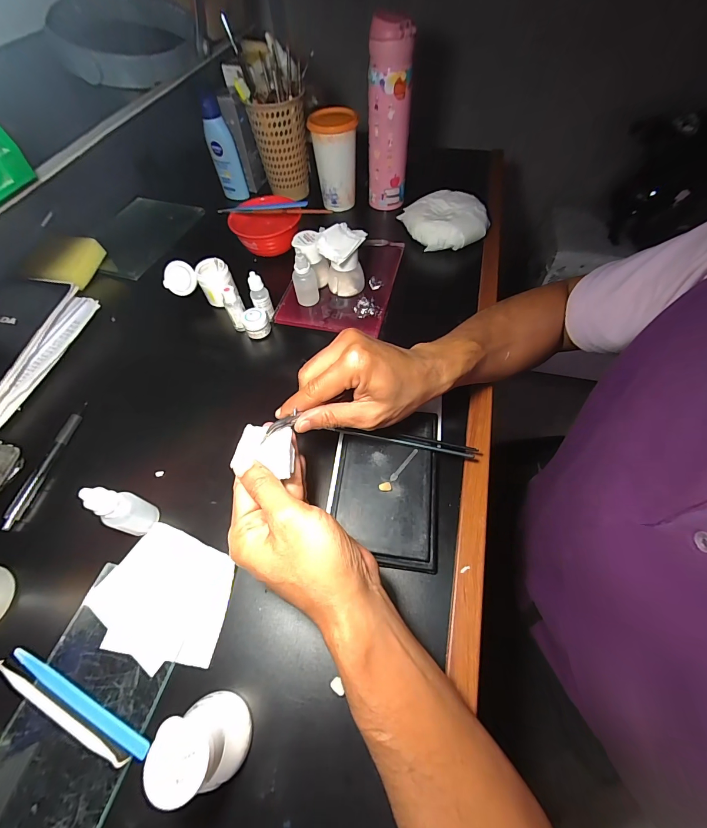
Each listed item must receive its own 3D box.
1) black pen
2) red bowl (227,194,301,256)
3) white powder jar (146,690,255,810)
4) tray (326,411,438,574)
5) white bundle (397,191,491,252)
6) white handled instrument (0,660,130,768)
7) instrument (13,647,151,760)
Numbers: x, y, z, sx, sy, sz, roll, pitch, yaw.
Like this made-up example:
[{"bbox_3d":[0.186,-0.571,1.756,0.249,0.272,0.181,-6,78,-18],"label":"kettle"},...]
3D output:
[{"bbox_3d":[-0.332,0.051,0.371,0.011,0.009,0.142,7,59,6],"label":"black pen"},{"bbox_3d":[-0.137,-0.292,0.533,0.100,0.045,0.093,-1,59,2],"label":"red bowl"},{"bbox_3d":[-0.097,0.215,0.224,0.043,0.062,0.041,-1,59,2],"label":"white powder jar"},{"bbox_3d":[0.030,0.064,0.330,0.100,0.022,0.148,5,59,5],"label":"tray"},{"bbox_3d":[0.148,-0.305,0.540,0.119,0.041,0.107,-14,59,-6],"label":"white bundle"},{"bbox_3d":[-0.223,0.224,0.256,0.135,0.007,0.008,19,61,14],"label":"white handled instrument"},{"bbox_3d":[-0.211,0.218,0.259,0.139,0.006,0.012,20,61,14],"label":"instrument"}]

